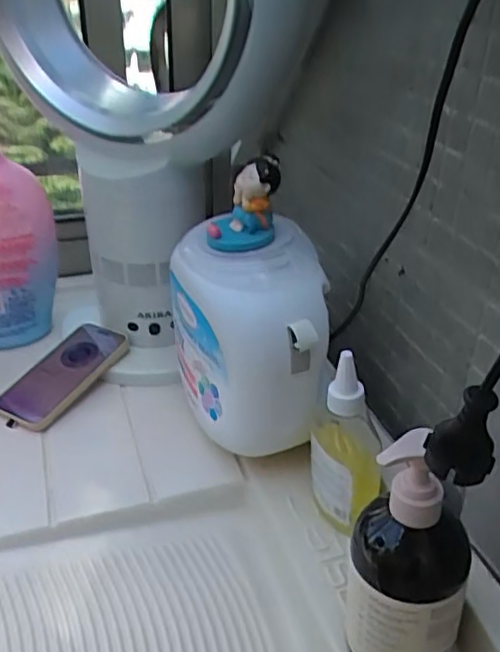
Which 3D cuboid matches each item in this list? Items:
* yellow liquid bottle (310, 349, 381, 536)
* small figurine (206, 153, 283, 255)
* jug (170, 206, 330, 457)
[{"bbox_3d":[0.080,0.101,0.535,0.064,0.149,0.049,5,31,8],"label":"yellow liquid bottle"},{"bbox_3d":[-0.007,-0.108,0.561,0.066,0.068,0.053,-1,31,-2],"label":"small figurine"},{"bbox_3d":[-0.008,0.009,0.603,0.145,0.197,0.133,-1,31,-2],"label":"jug"}]

